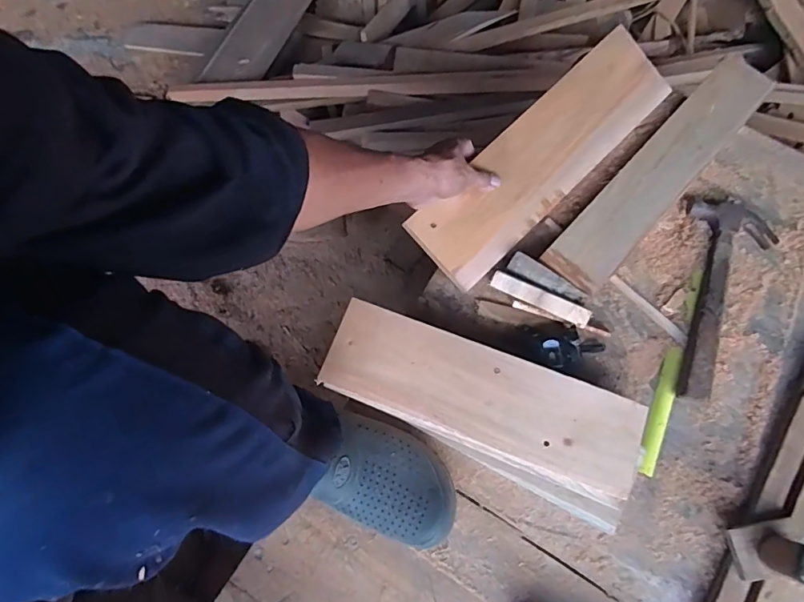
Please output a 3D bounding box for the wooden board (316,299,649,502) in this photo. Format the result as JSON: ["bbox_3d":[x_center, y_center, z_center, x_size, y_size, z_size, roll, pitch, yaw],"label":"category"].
[{"bbox_3d":[0.086,0.103,0.513,0.341,0.013,0.100,19,76,9],"label":"wooden board"}]

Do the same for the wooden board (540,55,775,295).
[{"bbox_3d":[0.345,-0.174,0.617,0.080,0.023,0.417,42,79,10],"label":"wooden board"}]

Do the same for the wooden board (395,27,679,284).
[{"bbox_3d":[0.188,-0.191,0.615,0.413,0.010,0.117,-43,99,-9],"label":"wooden board"}]

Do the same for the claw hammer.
[{"bbox_3d":[0.399,-0.004,0.574,0.101,0.029,0.262,13,76,3],"label":"claw hammer"}]

